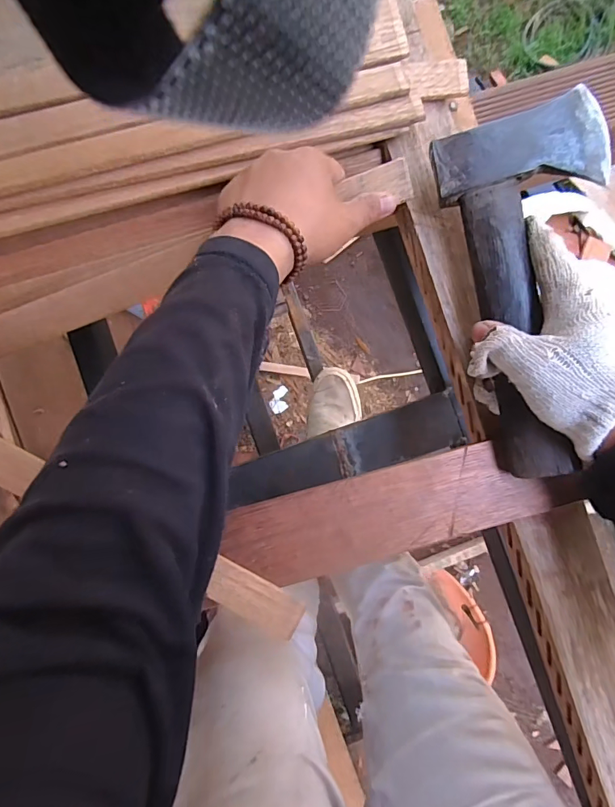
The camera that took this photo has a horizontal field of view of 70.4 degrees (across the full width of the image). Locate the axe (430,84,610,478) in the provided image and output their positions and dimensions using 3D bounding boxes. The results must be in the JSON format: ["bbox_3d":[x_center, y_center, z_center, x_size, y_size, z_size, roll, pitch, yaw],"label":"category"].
[{"bbox_3d":[0.160,-0.084,0.319,0.110,0.030,0.266,-3,89,-2],"label":"axe"}]

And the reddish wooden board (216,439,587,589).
[{"bbox_3d":[0.073,0.082,0.335,0.264,0.014,0.066,-14,88,-2],"label":"reddish wooden board"}]

